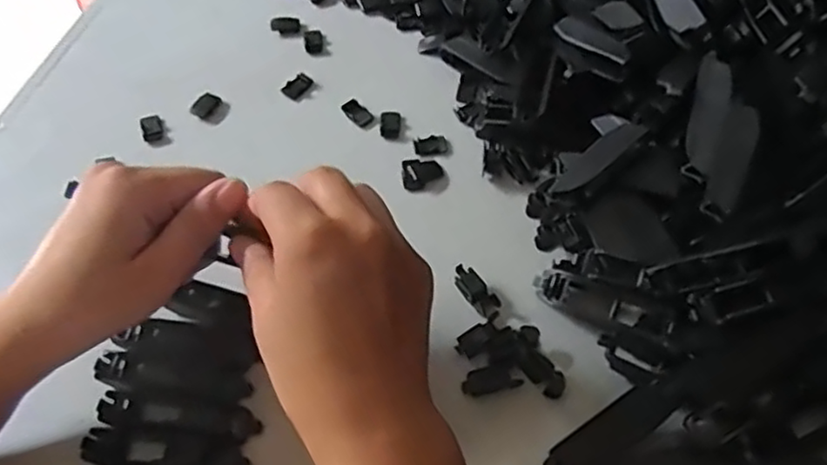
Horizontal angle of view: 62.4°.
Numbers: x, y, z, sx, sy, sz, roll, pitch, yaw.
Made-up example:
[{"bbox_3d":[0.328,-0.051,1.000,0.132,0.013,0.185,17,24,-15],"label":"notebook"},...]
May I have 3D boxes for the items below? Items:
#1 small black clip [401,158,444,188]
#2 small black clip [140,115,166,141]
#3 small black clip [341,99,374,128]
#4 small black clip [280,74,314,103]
[{"bbox_3d":[0.005,-0.037,0.410,0.024,0.005,0.019,-7,59,-3],"label":"small black clip"},{"bbox_3d":[-0.165,-0.066,0.432,0.013,0.008,0.015,-17,60,-9],"label":"small black clip"},{"bbox_3d":[-0.036,-0.077,0.436,0.022,0.005,0.011,37,66,21],"label":"small black clip"},{"bbox_3d":[-0.076,-0.096,0.450,0.014,0.004,0.020,35,66,20],"label":"small black clip"}]

